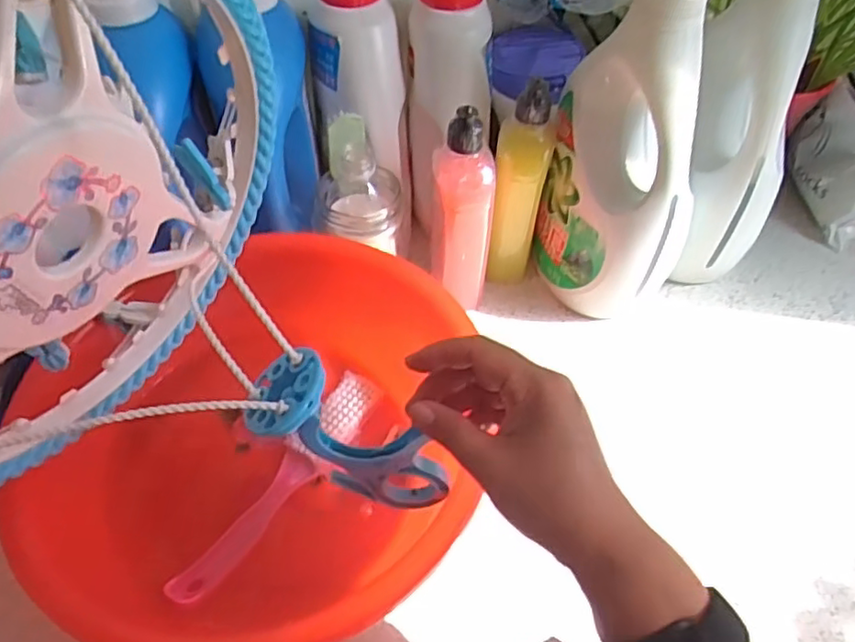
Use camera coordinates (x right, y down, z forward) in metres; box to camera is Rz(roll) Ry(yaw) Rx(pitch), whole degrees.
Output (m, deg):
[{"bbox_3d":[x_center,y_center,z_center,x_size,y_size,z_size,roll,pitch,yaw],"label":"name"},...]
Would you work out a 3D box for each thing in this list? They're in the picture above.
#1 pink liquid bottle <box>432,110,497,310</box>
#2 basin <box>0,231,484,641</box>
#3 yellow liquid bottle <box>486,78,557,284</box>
[{"bbox_3d":[0.031,-0.098,0.602,0.059,0.199,0.054,6,52,3],"label":"pink liquid bottle"},{"bbox_3d":[-0.120,0.095,0.487,0.307,0.140,0.287,1,52,-1],"label":"basin"},{"bbox_3d":[0.088,-0.127,0.625,0.051,0.202,0.058,11,53,8],"label":"yellow liquid bottle"}]

